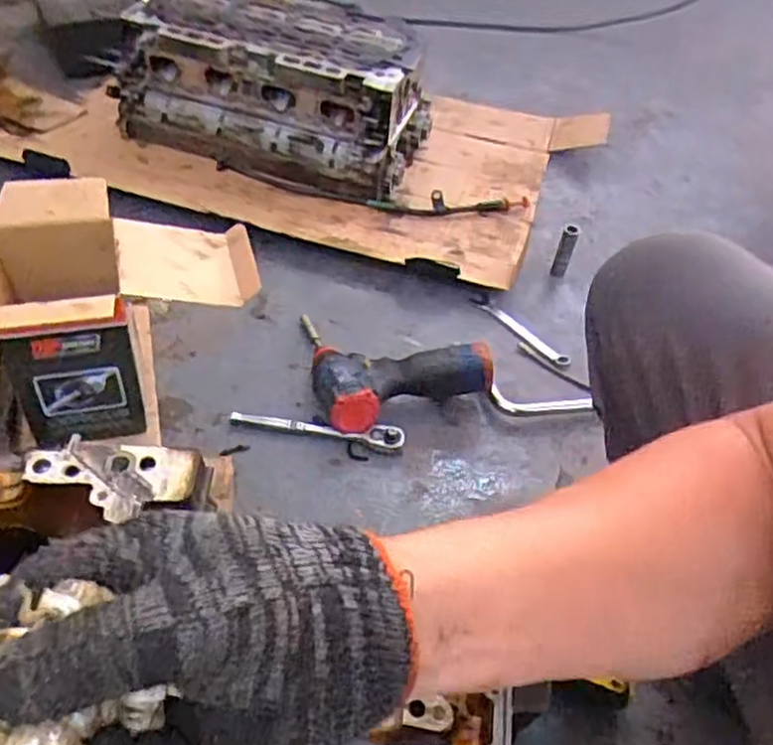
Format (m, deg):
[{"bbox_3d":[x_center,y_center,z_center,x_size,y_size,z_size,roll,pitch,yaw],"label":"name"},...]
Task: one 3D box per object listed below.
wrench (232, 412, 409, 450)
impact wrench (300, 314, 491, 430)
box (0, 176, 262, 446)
[{"bbox_3d":[-0.077,0.063,0.832,0.195,0.022,0.023,8,48,0],"label":"wrench"},{"bbox_3d":[-0.006,-0.029,0.895,0.213,0.072,0.196,-14,51,-19],"label":"impact wrench"},{"bbox_3d":[-0.269,-0.046,0.764,0.266,0.210,0.205,-1,48,-8],"label":"box"}]

